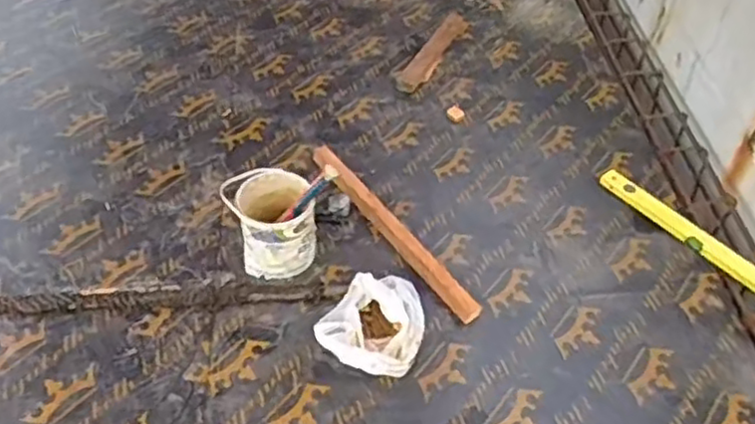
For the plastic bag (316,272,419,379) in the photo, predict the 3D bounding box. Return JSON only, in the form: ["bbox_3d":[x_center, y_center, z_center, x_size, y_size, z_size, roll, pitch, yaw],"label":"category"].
[{"bbox_3d":[-0.017,0.255,1.552,0.229,0.099,0.235,-3,49,-4],"label":"plastic bag"}]

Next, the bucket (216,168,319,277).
[{"bbox_3d":[-0.248,0.036,1.685,0.188,0.205,0.197,1,49,-1],"label":"bucket"}]

